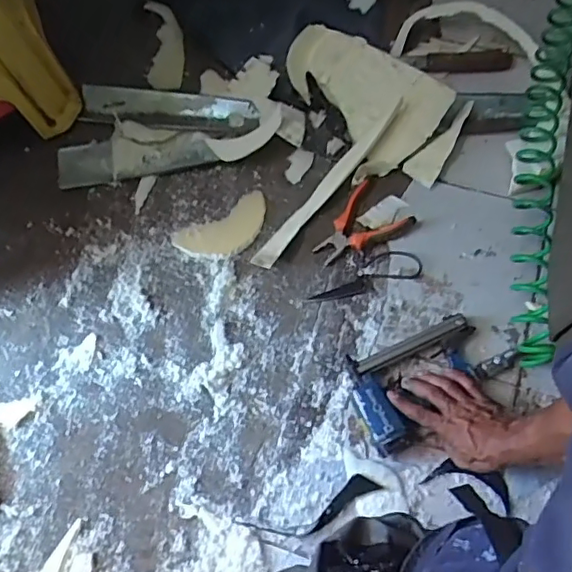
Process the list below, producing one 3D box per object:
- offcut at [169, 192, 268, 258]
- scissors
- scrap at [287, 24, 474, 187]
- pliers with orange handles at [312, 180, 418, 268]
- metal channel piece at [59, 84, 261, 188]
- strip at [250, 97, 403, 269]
[{"bbox_3d":[-0.094,-0.090,0.919,0.156,0.013,0.077,-31,70,-12],"label":"offcut"},{"bbox_3d":[0.119,-0.017,0.908,0.184,0.015,0.051,-12,67,-4],"label":"scissors"},{"bbox_3d":[0.143,-0.296,0.965,0.309,0.075,0.215,15,68,7],"label":"scrap"},{"bbox_3d":[0.113,-0.091,0.910,0.146,0.019,0.106,-40,72,-15],"label":"pliers with orange handles"},{"bbox_3d":[-0.219,-0.268,0.984,0.332,0.044,0.162,-7,67,-2],"label":"metal channel piece"},{"bbox_3d":[0.072,-0.168,0.955,0.033,0.038,0.376,35,72,14],"label":"strip"}]

